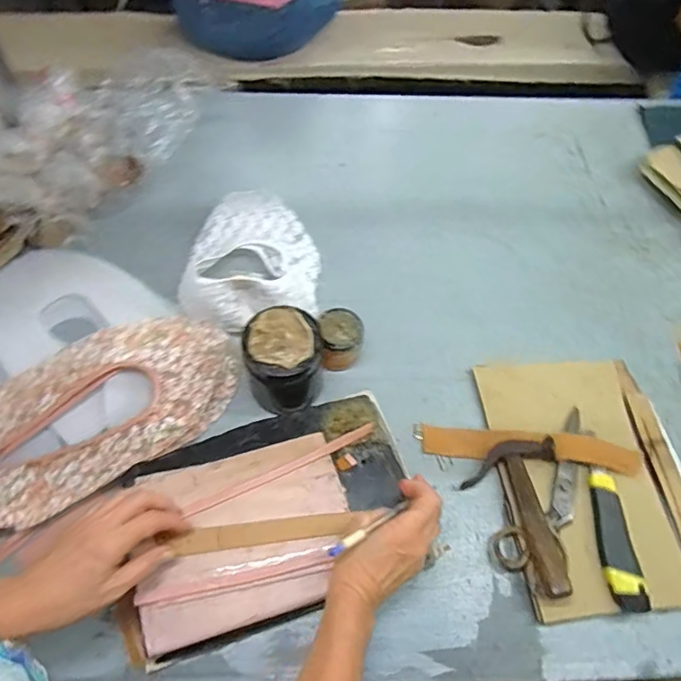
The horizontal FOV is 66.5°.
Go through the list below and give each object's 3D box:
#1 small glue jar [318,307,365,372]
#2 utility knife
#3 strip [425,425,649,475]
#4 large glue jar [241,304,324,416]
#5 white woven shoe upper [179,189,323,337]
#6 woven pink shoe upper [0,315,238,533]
[{"bbox_3d":[0.000,-0.003,0.668,0.055,0.068,0.057,2,59,-3],"label":"small glue jar"},{"bbox_3d":[0.300,0.215,0.572,0.041,0.021,0.147,-1,59,-4],"label":"utility knife"},{"bbox_3d":[0.229,0.128,0.623,0.254,0.024,0.041,8,59,1],"label":"strip"},{"bbox_3d":[-0.066,0.026,0.617,0.086,0.118,0.087,2,59,-3],"label":"large glue jar"},{"bbox_3d":[-0.124,-0.116,0.709,0.183,0.089,0.196,-1,59,-4],"label":"white woven shoe upper"},{"bbox_3d":[-0.282,0.080,0.632,0.310,0.043,0.187,-26,64,-18],"label":"woven pink shoe upper"}]

